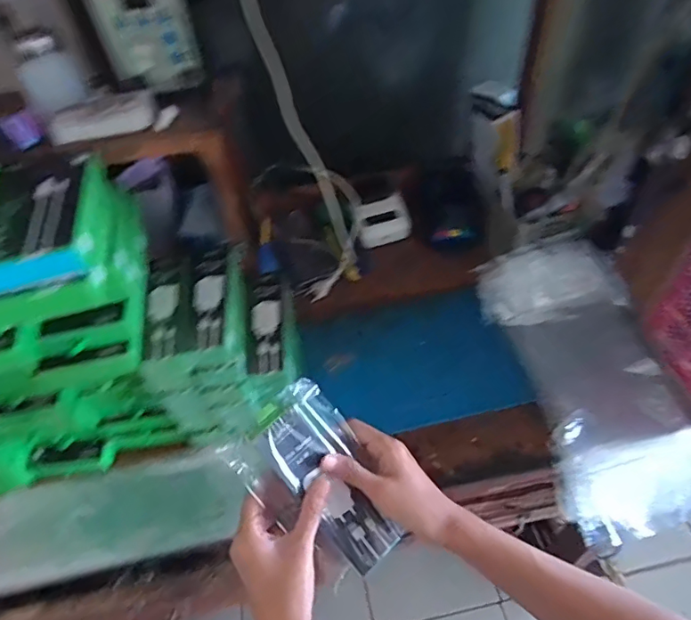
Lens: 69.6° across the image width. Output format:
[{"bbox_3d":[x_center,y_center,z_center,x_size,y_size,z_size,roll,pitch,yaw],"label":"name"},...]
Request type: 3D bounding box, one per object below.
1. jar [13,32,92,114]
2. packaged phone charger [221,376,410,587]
[{"bbox_3d":[-0.305,-0.244,0.508,0.055,0.057,0.055,-3,49,3],"label":"jar"},{"bbox_3d":[-0.020,0.145,0.406,0.090,0.166,0.024,-34,13,-22],"label":"packaged phone charger"}]

